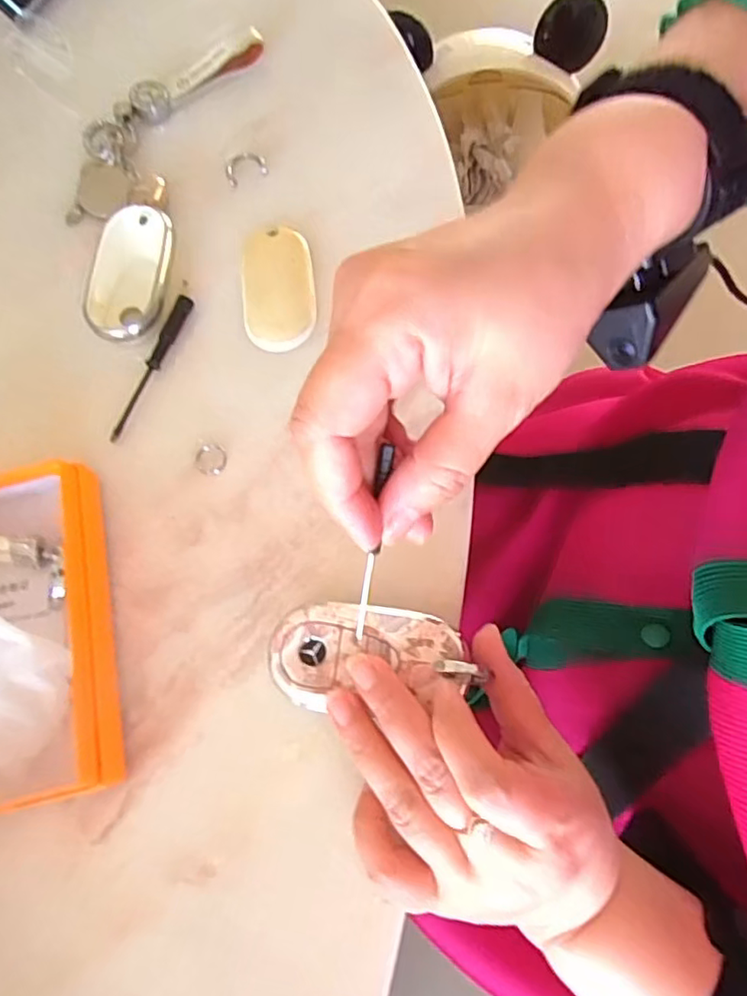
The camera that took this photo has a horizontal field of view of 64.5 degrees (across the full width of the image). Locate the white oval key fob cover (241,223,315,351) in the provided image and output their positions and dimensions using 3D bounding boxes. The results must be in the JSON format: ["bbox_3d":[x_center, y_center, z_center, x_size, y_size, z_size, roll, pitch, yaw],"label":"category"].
[{"bbox_3d":[-0.052,-0.116,0.326,0.039,0.004,0.077,-7,71,0],"label":"white oval key fob cover"}]

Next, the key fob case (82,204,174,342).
[{"bbox_3d":[-0.138,-0.124,0.329,0.046,0.014,0.081,-2,71,2],"label":"key fob case"}]

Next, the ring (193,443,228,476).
[{"bbox_3d":[-0.083,-0.020,0.298,0.017,0.004,0.017,-1,71,2],"label":"ring"}]

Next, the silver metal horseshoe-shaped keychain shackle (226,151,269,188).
[{"bbox_3d":[-0.077,-0.199,0.354,0.025,0.004,0.023,-20,72,-4],"label":"silver metal horseshoe-shaped keychain shackle"}]

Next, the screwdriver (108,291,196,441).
[{"bbox_3d":[-0.119,-0.070,0.314,0.009,0.007,0.088,21,73,9],"label":"screwdriver"}]

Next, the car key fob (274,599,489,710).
[{"bbox_3d":[-0.002,0.064,0.246,0.082,0.011,0.041,-2,71,4],"label":"car key fob"}]

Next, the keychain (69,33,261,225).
[{"bbox_3d":[-0.137,-0.236,0.368,0.075,0.016,0.156,20,73,9],"label":"keychain"}]

